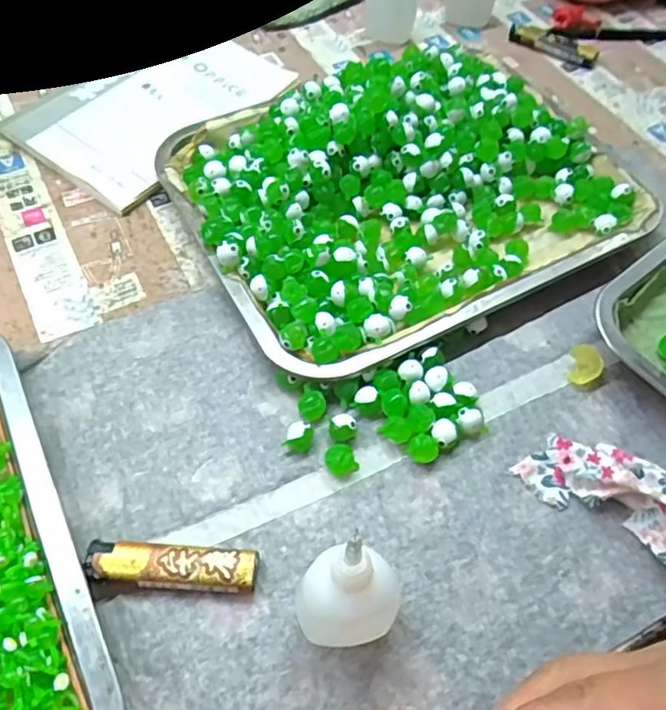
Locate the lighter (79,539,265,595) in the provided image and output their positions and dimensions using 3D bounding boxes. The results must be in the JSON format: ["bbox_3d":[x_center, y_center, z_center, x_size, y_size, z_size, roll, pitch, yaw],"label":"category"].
[{"bbox_3d":[-0.076,0.101,0.291,0.079,0.013,0.020,4,58,0],"label":"lighter"}]

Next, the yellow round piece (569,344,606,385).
[{"bbox_3d":[0.151,0.006,0.363,0.016,0.014,0.022,11,58,5],"label":"yellow round piece"}]

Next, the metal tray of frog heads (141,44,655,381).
[{"bbox_3d":[0.050,-0.123,0.421,0.293,0.041,0.232,-25,62,-16],"label":"metal tray of frog heads"}]

